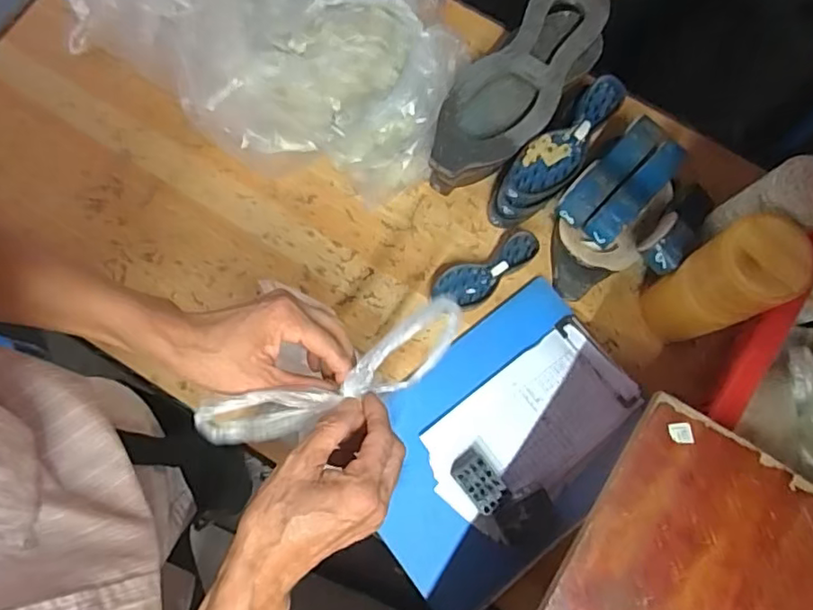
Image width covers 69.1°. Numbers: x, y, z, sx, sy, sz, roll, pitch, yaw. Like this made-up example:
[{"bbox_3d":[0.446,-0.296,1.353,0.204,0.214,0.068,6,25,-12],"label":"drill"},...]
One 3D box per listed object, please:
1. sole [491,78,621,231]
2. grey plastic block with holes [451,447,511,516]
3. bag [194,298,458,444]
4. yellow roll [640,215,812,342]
[{"bbox_3d":[0.167,-0.170,0.670,0.067,0.098,0.181,37,78,8],"label":"sole"},{"bbox_3d":[0.073,0.179,0.599,0.035,0.023,0.059,-37,79,-10],"label":"grey plastic block with holes"},{"bbox_3d":[-0.050,0.053,0.435,0.202,0.054,0.049,-25,77,-11],"label":"bag"},{"bbox_3d":[0.293,-0.017,0.565,0.070,0.186,0.077,-26,78,-8],"label":"yellow roll"}]

